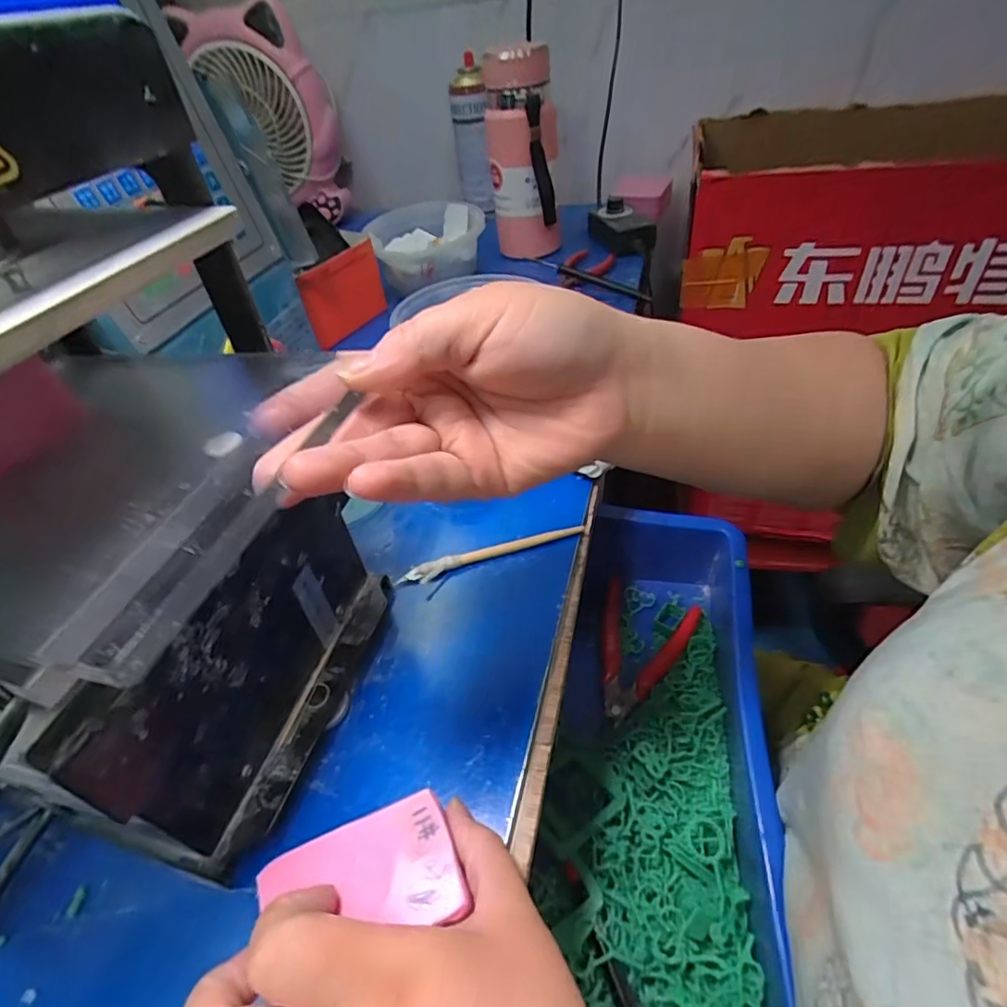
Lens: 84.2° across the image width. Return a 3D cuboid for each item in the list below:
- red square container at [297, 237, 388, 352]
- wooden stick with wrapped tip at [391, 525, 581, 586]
[{"bbox_3d":[-0.158,-0.213,0.561,0.020,0.066,0.109,14,47,22],"label":"red square container"},{"bbox_3d":[-0.007,0.030,0.342,0.117,0.010,0.008,-16,44,-9],"label":"wooden stick with wrapped tip"}]

